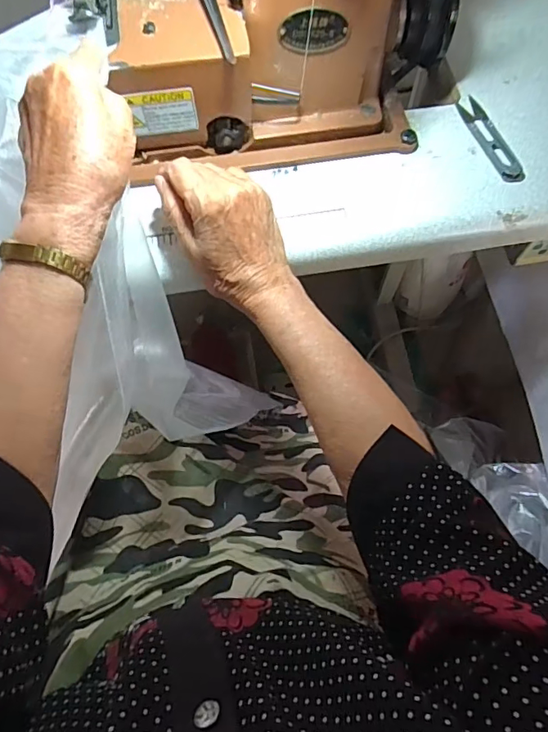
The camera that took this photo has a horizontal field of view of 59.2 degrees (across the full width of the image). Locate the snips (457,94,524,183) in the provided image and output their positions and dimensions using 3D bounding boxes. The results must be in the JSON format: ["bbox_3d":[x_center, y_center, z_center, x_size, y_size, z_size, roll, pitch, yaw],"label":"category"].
[{"bbox_3d":[0.199,-0.209,0.443,0.021,0.006,0.101,-18,69,-4],"label":"snips"}]

